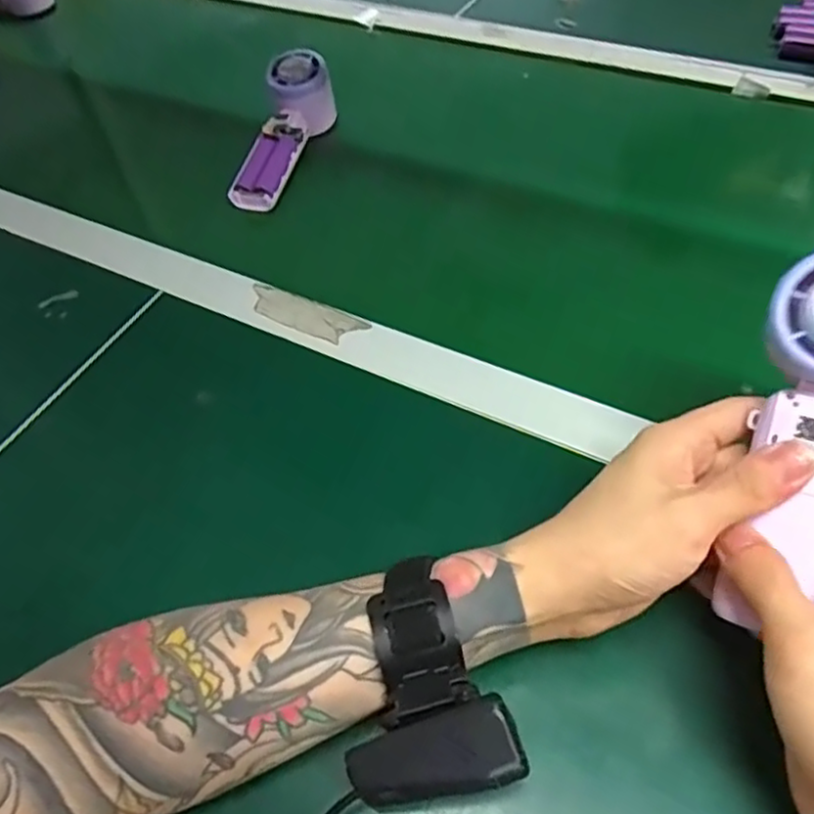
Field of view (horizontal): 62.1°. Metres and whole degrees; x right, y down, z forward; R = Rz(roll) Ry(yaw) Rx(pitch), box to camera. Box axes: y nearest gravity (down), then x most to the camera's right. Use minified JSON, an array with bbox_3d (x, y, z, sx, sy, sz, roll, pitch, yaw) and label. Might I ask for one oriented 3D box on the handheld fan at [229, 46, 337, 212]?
[{"bbox_3d":[-0.112,-0.243,0.612,0.048,0.052,0.163,13,71,15],"label":"handheld fan"}]

